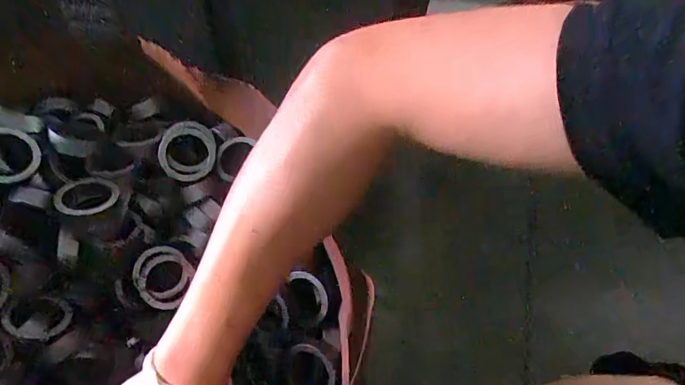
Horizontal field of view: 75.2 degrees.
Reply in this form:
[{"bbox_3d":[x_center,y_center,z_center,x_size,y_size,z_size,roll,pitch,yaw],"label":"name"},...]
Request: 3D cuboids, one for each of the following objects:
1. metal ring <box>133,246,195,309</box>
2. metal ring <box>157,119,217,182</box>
[{"bbox_3d":[-0.182,0.085,0.450,0.055,0.016,0.058,5,78,-23],"label":"metal ring"},{"bbox_3d":[-0.157,-0.044,0.454,0.054,0.016,0.061,10,79,-24],"label":"metal ring"}]

